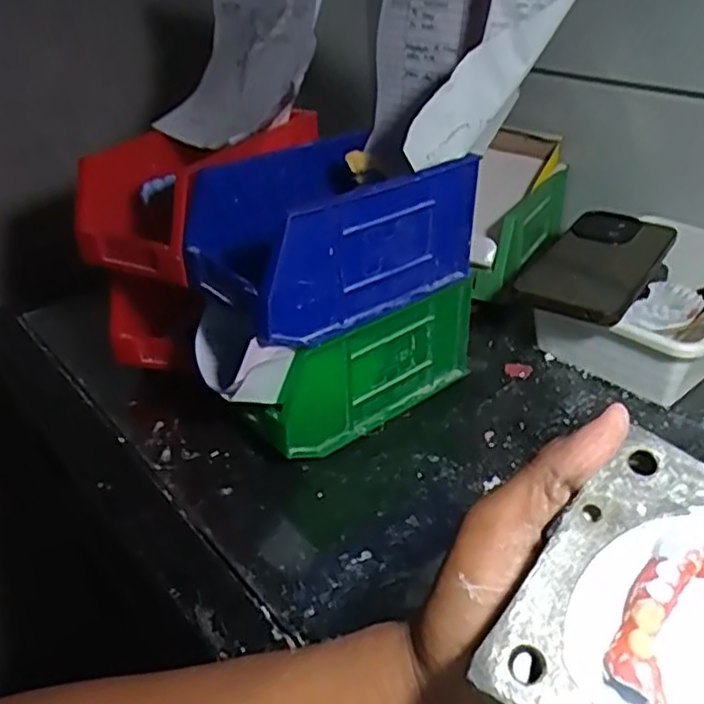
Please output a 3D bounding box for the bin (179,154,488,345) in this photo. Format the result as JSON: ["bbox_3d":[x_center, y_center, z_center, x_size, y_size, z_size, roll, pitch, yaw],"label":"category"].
[{"bbox_3d":[-0.013,-0.076,0.453,0.170,0.087,0.097,-26,40,-30],"label":"bin"}]

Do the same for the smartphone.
[{"bbox_3d":[0.190,-0.071,0.539,0.081,0.015,0.164,19,39,29],"label":"smartphone"}]

